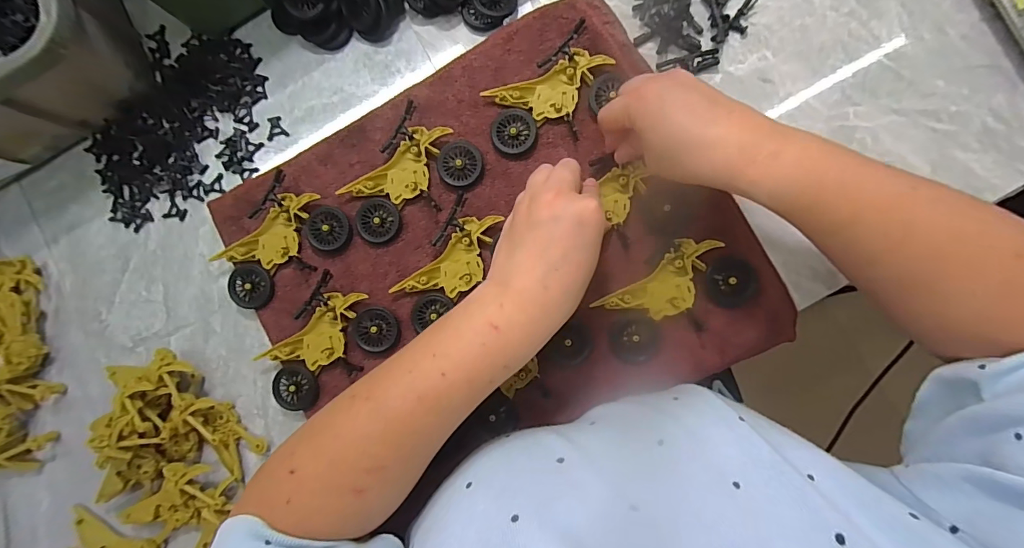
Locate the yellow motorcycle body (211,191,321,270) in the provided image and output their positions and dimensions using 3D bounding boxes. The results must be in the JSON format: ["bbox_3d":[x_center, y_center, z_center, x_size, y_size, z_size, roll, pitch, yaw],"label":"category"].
[{"bbox_3d":[-0.205,-0.031,0.369,0.102,0.012,0.046,-42,81,0],"label":"yellow motorcycle body"}]

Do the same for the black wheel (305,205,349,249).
[{"bbox_3d":[-0.157,-0.039,0.365,0.036,0.007,0.036,14,85,8],"label":"black wheel"}]

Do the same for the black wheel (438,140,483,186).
[{"bbox_3d":[-0.044,-0.093,0.360,0.035,0.008,0.038,-1,84,6],"label":"black wheel"}]

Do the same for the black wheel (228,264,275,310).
[{"bbox_3d":[-0.224,0.011,0.372,0.038,0.012,0.037,-1,84,6],"label":"black wheel"}]

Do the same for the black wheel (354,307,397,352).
[{"bbox_3d":[-0.112,0.046,0.353,0.035,0.010,0.035,-1,84,6],"label":"black wheel"}]

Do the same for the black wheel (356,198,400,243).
[{"bbox_3d":[-0.114,-0.045,0.364,0.035,0.007,0.036,-1,84,6],"label":"black wheel"}]

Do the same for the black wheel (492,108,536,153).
[{"bbox_3d":[0.001,-0.119,0.359,0.036,0.007,0.037,-1,84,6],"label":"black wheel"}]

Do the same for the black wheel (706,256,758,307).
[{"bbox_3d":[0.166,0.006,0.324,0.033,0.008,0.037,0,84,6],"label":"black wheel"}]

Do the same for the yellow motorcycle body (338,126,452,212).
[{"bbox_3d":[-0.091,-0.087,0.362,0.097,0.012,0.044,-41,81,1],"label":"yellow motorcycle body"}]

